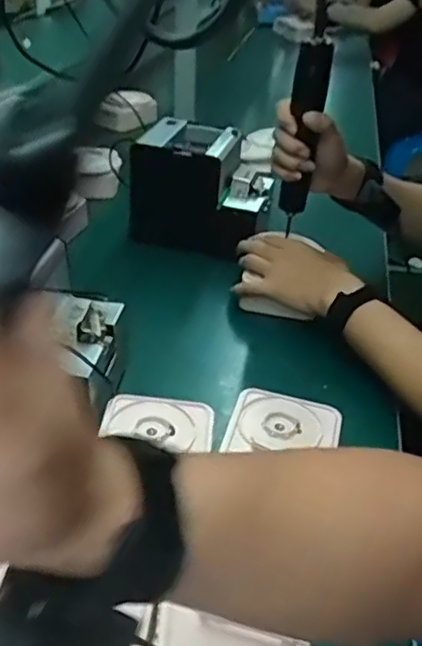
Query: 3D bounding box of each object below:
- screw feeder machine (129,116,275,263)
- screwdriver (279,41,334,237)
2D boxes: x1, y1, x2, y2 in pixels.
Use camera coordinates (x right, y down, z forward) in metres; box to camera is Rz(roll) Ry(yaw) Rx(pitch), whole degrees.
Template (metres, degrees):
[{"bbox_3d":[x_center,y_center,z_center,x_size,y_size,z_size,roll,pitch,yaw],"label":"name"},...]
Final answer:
[{"bbox_3d":[-0.008,-0.192,0.932,0.190,0.150,0.133,10,34,7],"label":"screw feeder machine"},{"bbox_3d":[0.105,-0.211,0.743,0.035,0.212,0.040,4,34,-2],"label":"screwdriver"}]

